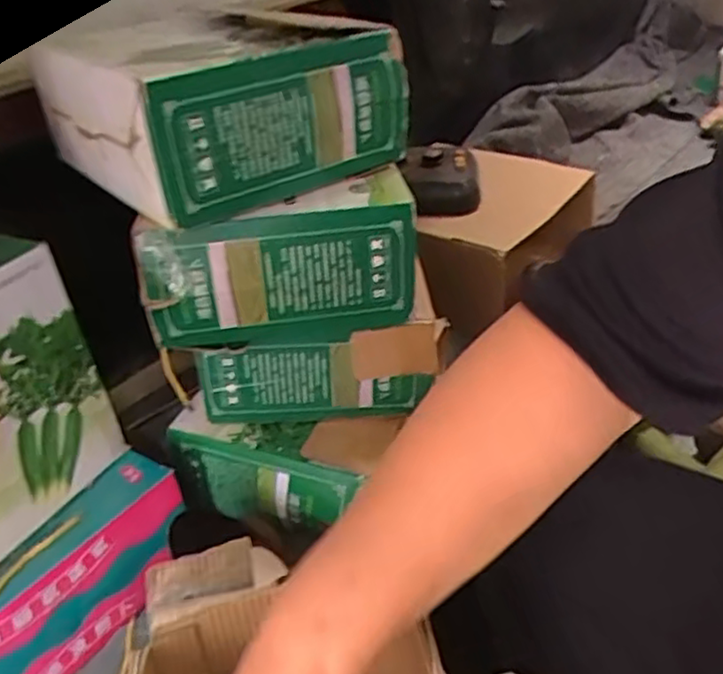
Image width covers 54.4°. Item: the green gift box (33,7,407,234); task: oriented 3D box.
[{"bbox_3d":[-0.160,-0.252,0.753,0.256,0.134,0.329,-28,38,-29],"label":"green gift box"}]

